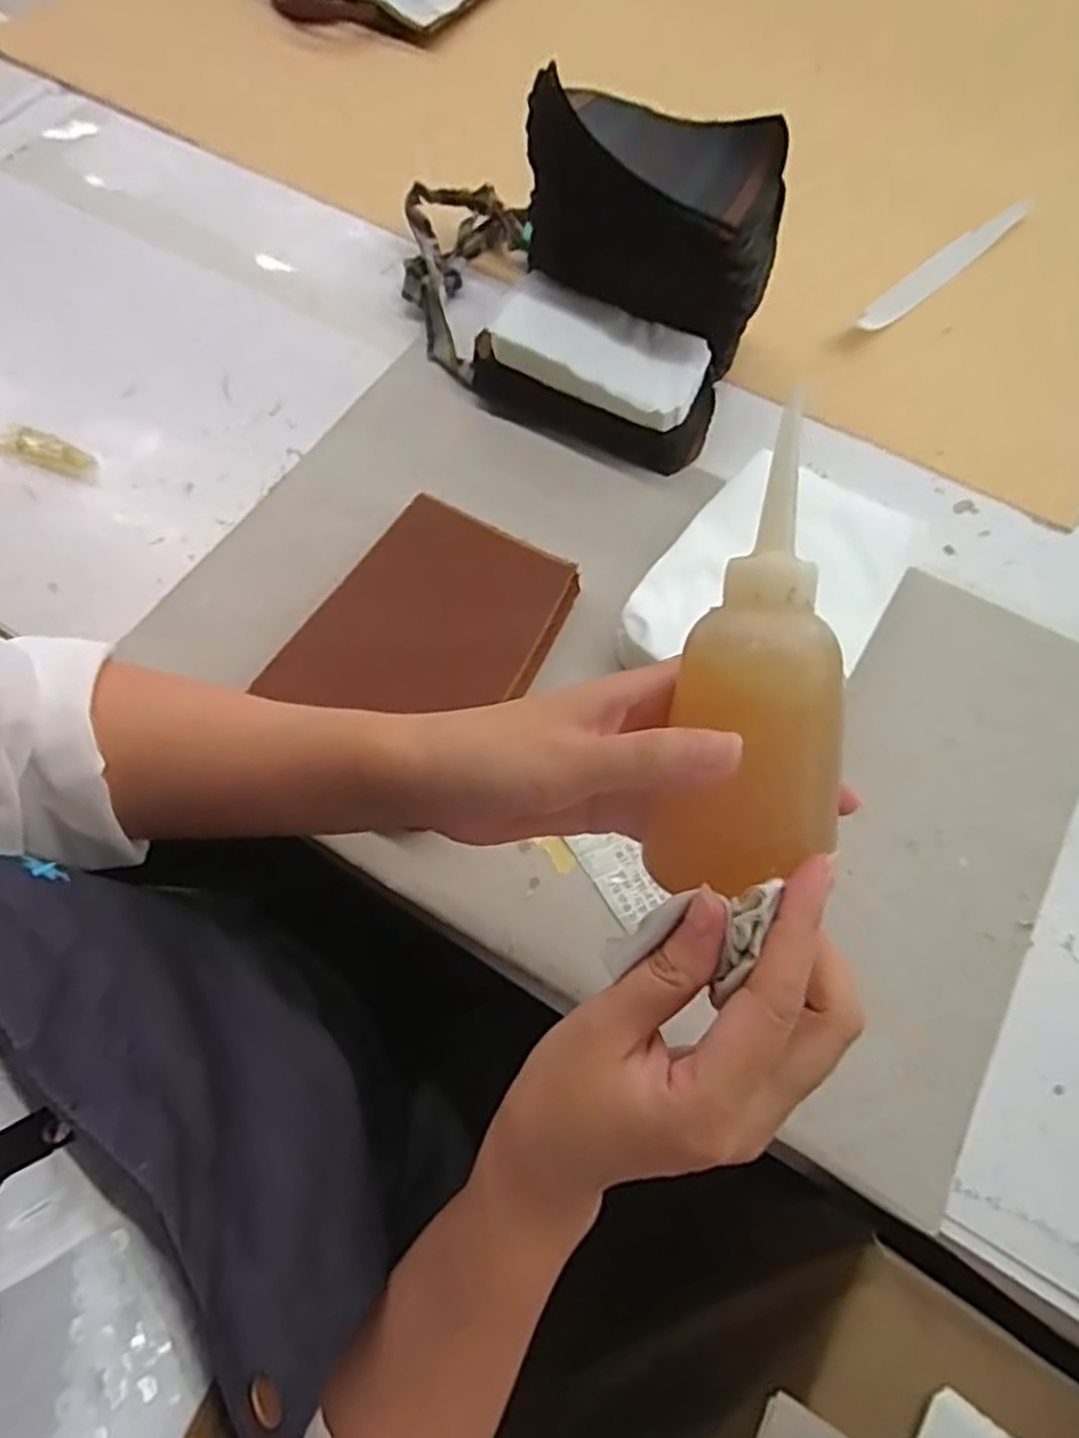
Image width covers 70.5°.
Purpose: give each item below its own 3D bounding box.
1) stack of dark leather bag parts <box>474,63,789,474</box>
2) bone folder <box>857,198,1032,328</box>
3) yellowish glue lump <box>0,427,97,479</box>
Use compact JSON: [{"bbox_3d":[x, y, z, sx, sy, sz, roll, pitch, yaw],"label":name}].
[{"bbox_3d":[0.060,-0.304,0.531,0.176,0.150,0.166,24,68,8],"label":"stack of dark leather bag parts"},{"bbox_3d":[0.342,-0.386,0.648,0.214,0.006,0.025,-40,80,-14],"label":"bone folder"},{"bbox_3d":[-0.354,-0.193,0.549,0.081,0.009,0.022,19,67,6],"label":"yellowish glue lump"}]

